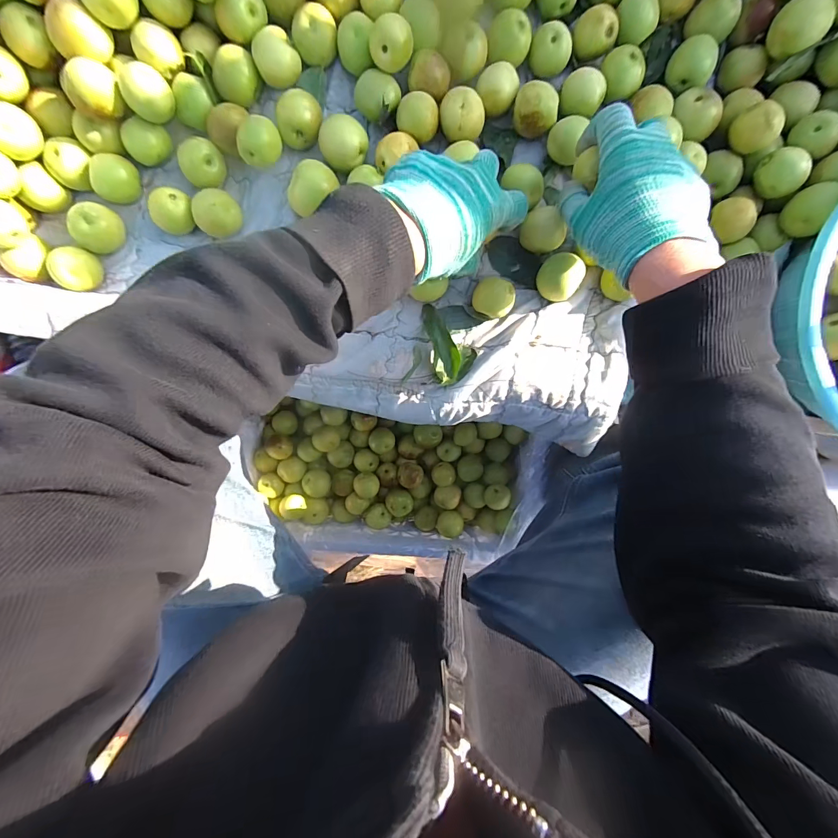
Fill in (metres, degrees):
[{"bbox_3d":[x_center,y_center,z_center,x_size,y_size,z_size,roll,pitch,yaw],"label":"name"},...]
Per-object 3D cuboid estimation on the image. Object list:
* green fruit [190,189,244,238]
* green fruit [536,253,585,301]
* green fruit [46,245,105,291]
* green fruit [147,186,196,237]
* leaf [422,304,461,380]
[{"bbox_3d":[-0.171,-0.174,0.332,0.039,0.027,0.036,39,95,-7],"label":"green fruit"},{"bbox_3d":[0.123,-0.125,0.345,0.035,0.032,0.036,0,98,-3],"label":"green fruit"},{"bbox_3d":[-0.296,-0.130,0.341,0.035,0.035,0.034,0,98,-3],"label":"green fruit"},{"bbox_3d":[-0.209,-0.177,0.337,0.034,0.027,0.034,0,98,-3],"label":"green fruit"},{"bbox_3d":[0.021,-0.071,0.357,0.018,0.014,0.069,-27,99,1],"label":"leaf"}]

